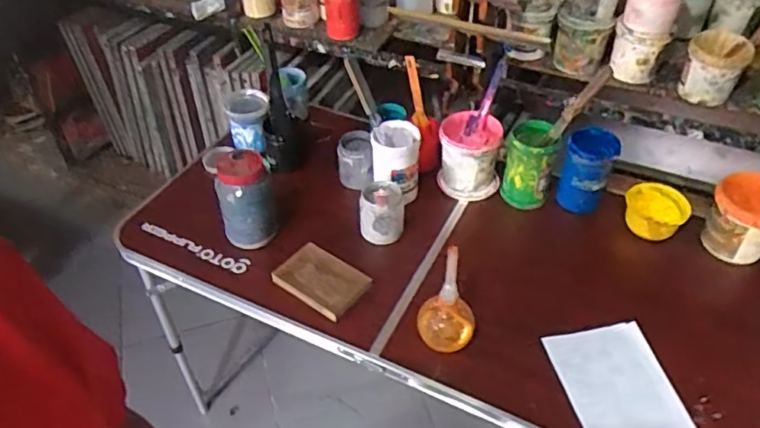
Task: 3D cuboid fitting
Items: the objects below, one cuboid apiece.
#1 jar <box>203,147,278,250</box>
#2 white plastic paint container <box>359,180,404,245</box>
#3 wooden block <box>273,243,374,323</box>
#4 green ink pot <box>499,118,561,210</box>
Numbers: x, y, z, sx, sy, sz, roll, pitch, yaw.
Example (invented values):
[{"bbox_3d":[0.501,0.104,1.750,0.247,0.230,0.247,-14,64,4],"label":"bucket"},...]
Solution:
[{"bbox_3d":[-0.250,-0.031,1.104,0.108,0.191,0.082,-20,47,-18],"label":"jar"},{"bbox_3d":[0.005,-0.003,1.143,0.085,0.104,0.094,-1,44,-1],"label":"white plastic paint container"},{"bbox_3d":[-0.104,0.119,1.065,0.158,0.024,0.107,30,52,28],"label":"wooden block"},{"bbox_3d":[0.306,-0.097,1.210,0.102,0.156,0.098,19,47,19],"label":"green ink pot"}]

